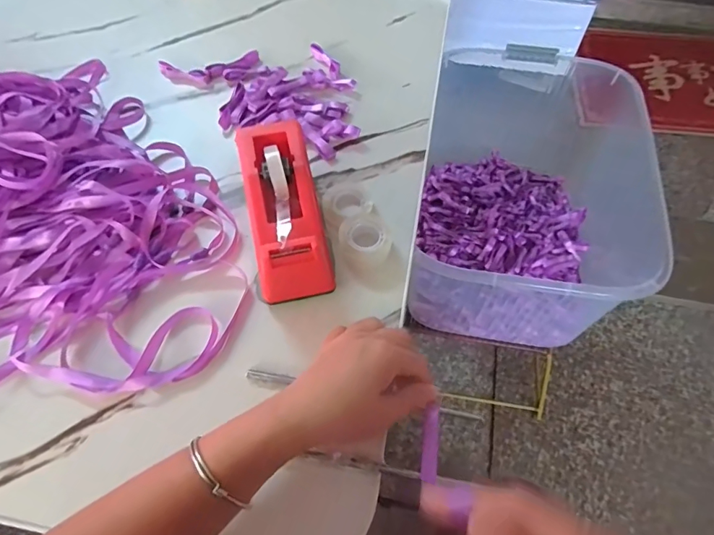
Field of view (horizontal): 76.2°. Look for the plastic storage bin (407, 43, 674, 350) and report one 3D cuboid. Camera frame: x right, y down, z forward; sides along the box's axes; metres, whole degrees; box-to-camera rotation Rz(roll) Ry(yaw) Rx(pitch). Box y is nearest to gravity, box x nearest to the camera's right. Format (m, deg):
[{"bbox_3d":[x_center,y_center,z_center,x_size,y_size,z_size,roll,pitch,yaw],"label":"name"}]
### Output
[{"bbox_3d":[0.273,-0.102,0.756,0.308,0.237,0.434,10,58,6],"label":"plastic storage bin"}]

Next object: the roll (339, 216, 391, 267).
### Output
[{"bbox_3d":[0.008,-0.026,0.410,0.046,0.019,0.047,0,58,-1],"label":"roll"}]

